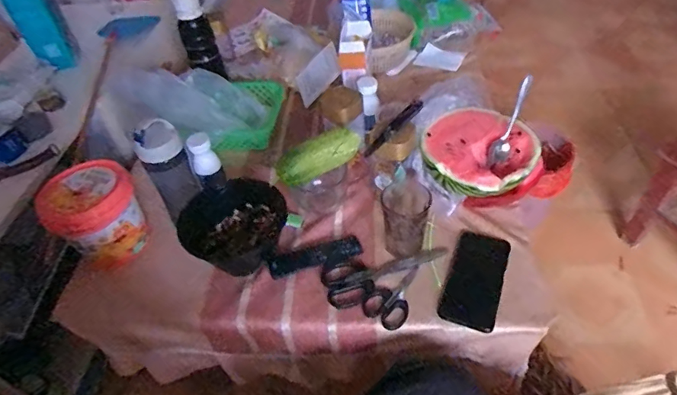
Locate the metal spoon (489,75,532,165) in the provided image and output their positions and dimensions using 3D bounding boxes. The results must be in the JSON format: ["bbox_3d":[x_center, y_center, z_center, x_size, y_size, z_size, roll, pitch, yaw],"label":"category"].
[{"bbox_3d":[0.280,-0.124,0.732,0.027,0.028,0.150,24,95,26],"label":"metal spoon"}]

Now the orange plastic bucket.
[{"bbox_3d":[-0.397,0.024,0.752,0.130,0.130,0.143,-3,47,4],"label":"orange plastic bucket"}]

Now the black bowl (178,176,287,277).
[{"bbox_3d":[-0.161,0.039,0.734,0.126,0.076,0.156,28,55,28],"label":"black bowl"}]

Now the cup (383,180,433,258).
[{"bbox_3d":[0.103,0.032,0.706,0.069,0.099,0.080,0,47,7],"label":"cup"}]

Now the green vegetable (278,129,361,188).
[{"bbox_3d":[-0.030,-0.068,0.727,0.145,0.045,0.042,-26,49,-17],"label":"green vegetable"}]

